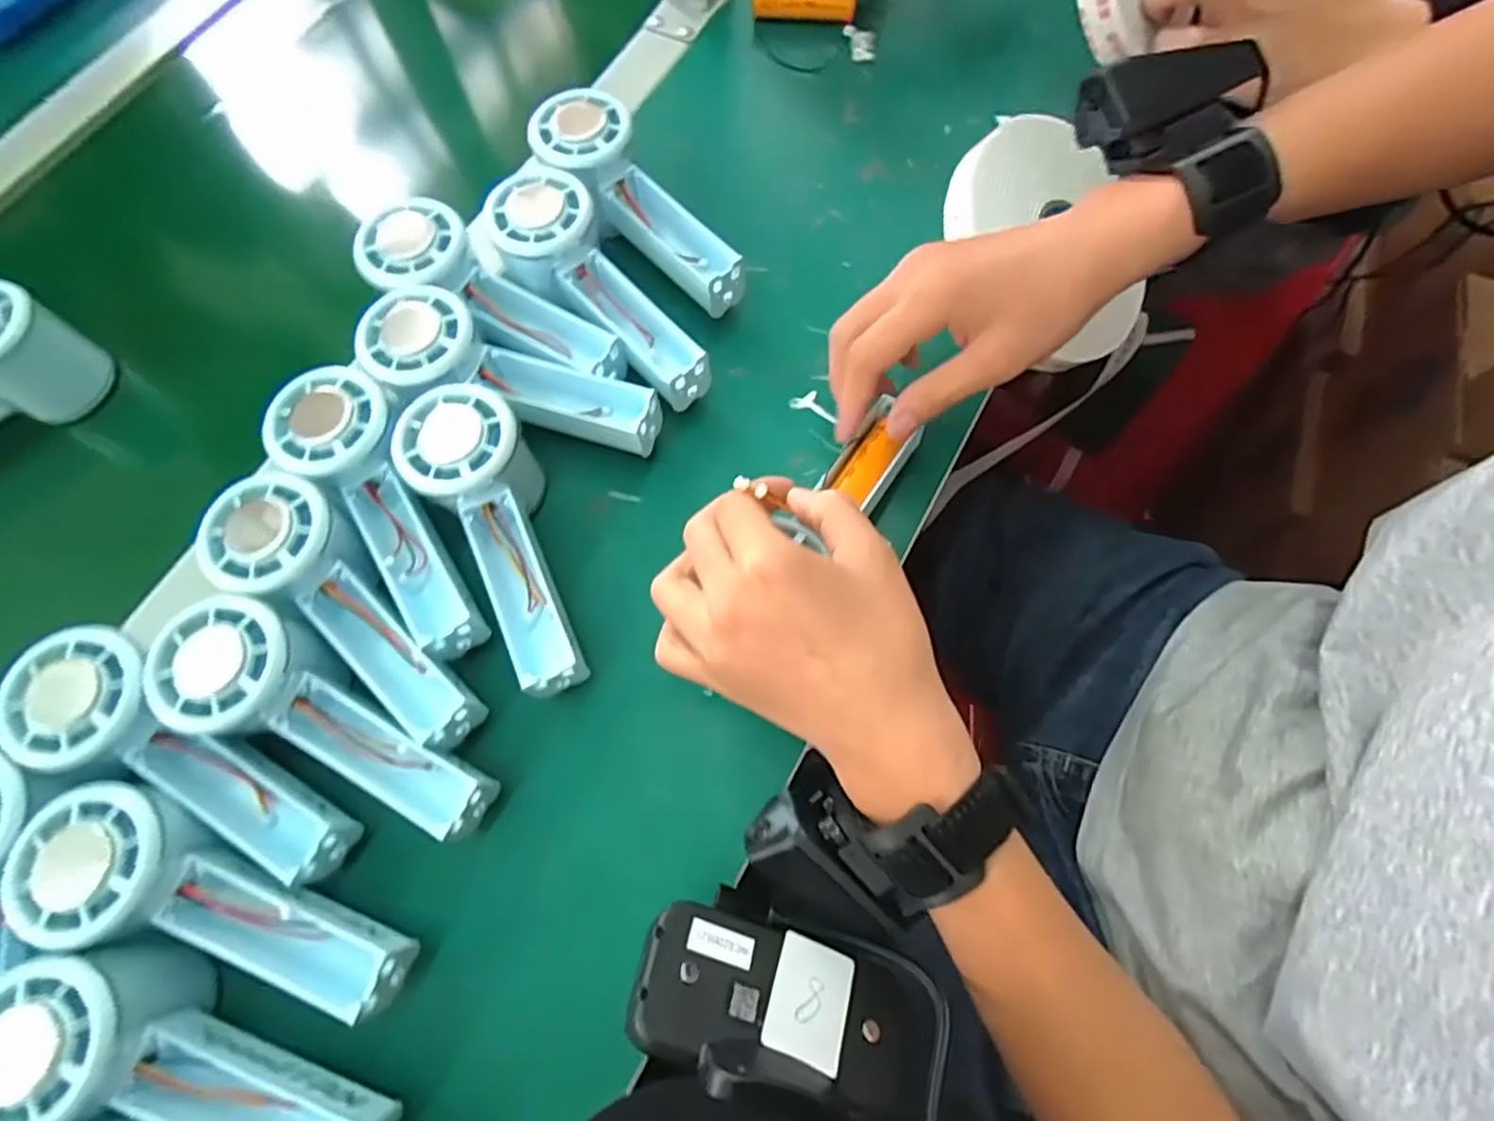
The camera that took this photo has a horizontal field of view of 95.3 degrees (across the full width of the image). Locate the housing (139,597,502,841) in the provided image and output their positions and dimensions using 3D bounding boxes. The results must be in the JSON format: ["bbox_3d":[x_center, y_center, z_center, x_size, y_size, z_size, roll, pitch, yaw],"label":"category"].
[{"bbox_3d":[-0.182,0.071,0.298,0.152,0.031,0.053,30,73,-1],"label":"housing"}]

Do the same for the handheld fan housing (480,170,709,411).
[{"bbox_3d":[-0.078,-0.147,0.373,0.152,0.041,0.055,45,77,3],"label":"handheld fan housing"}]

